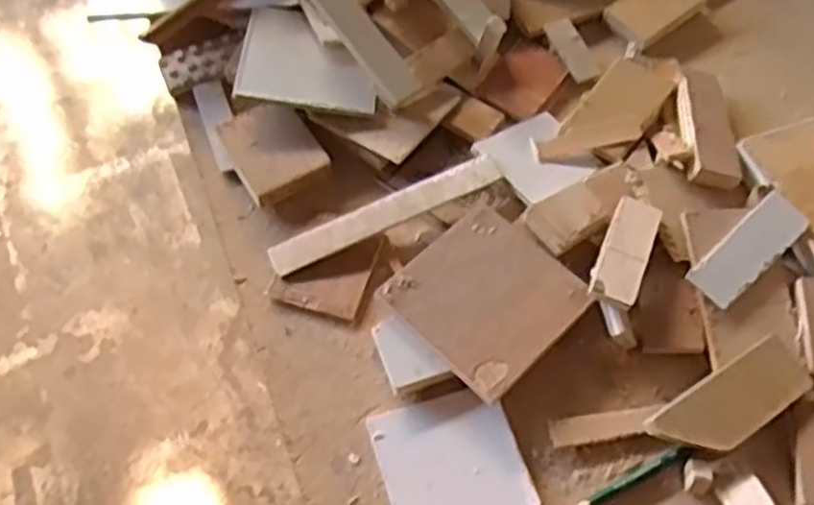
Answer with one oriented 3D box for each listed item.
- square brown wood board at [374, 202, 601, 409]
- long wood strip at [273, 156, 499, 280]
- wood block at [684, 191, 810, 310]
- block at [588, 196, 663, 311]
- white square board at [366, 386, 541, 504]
[{"bbox_3d":[0.051,0.028,0.486,0.099,0.009,0.101,-40,69,-18],"label":"square brown wood board"},{"bbox_3d":[-0.015,-0.027,0.527,0.164,0.005,0.023,-24,78,-7],"label":"long wood strip"},{"bbox_3d":[0.222,-0.002,0.499,0.090,0.014,0.031,-39,64,-18],"label":"wood block"},{"bbox_3d":[0.140,-0.001,0.490,0.030,0.007,0.079,17,59,19],"label":"block"},{"bbox_3d":[0.026,0.123,0.453,0.080,0.004,0.078,-17,62,-4],"label":"white square board"}]

